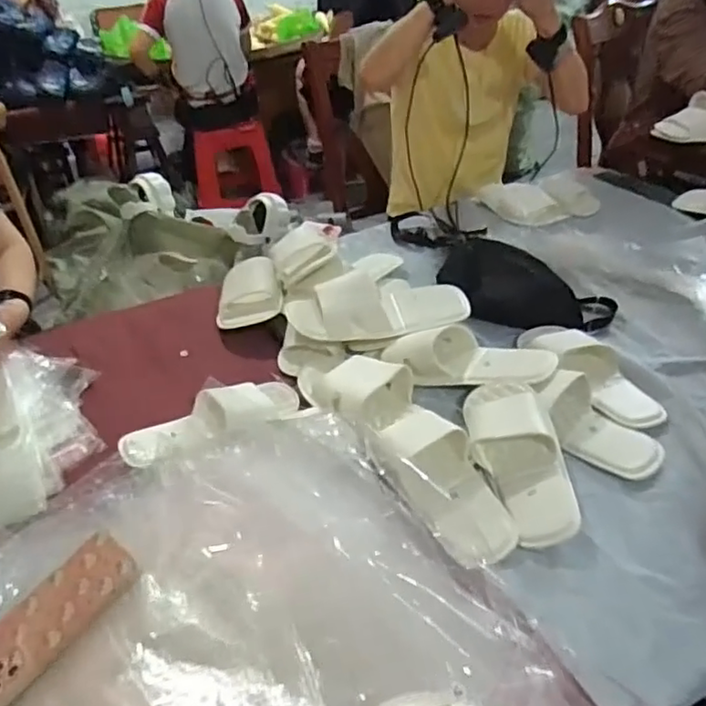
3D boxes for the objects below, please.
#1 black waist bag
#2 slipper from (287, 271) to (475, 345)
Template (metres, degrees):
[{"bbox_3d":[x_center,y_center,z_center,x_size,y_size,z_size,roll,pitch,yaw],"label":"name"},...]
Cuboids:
[{"bbox_3d":[0.261,-0.106,1.000,0.289,0.090,0.110,24,44,34],"label":"black waist bag"},{"bbox_3d":[0.037,-0.075,0.934,0.269,0.067,0.099,-5,35,0],"label":"slipper"}]

